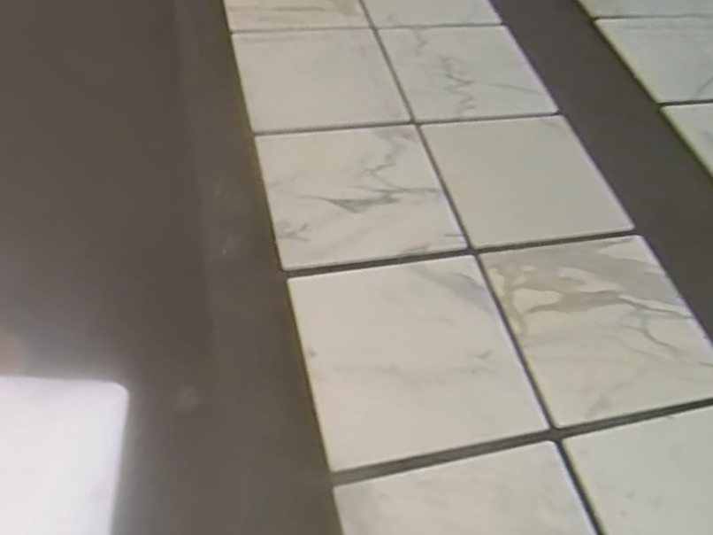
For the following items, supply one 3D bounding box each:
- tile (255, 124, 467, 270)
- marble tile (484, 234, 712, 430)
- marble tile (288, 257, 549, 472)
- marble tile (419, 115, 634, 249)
[{"bbox_3d":[-0.002,-0.132,1.109,0.289,0.010,0.289,-8,53,-10],"label":"tile"},{"bbox_3d":[0.369,0.079,0.997,0.285,0.012,0.287,-7,53,-10],"label":"marble tile"},{"bbox_3d":[0.074,0.116,0.936,0.287,0.011,0.290,-7,53,-10],"label":"marble tile"},{"bbox_3d":[0.287,-0.162,1.168,0.274,0.021,0.290,-7,53,-10],"label":"marble tile"}]

